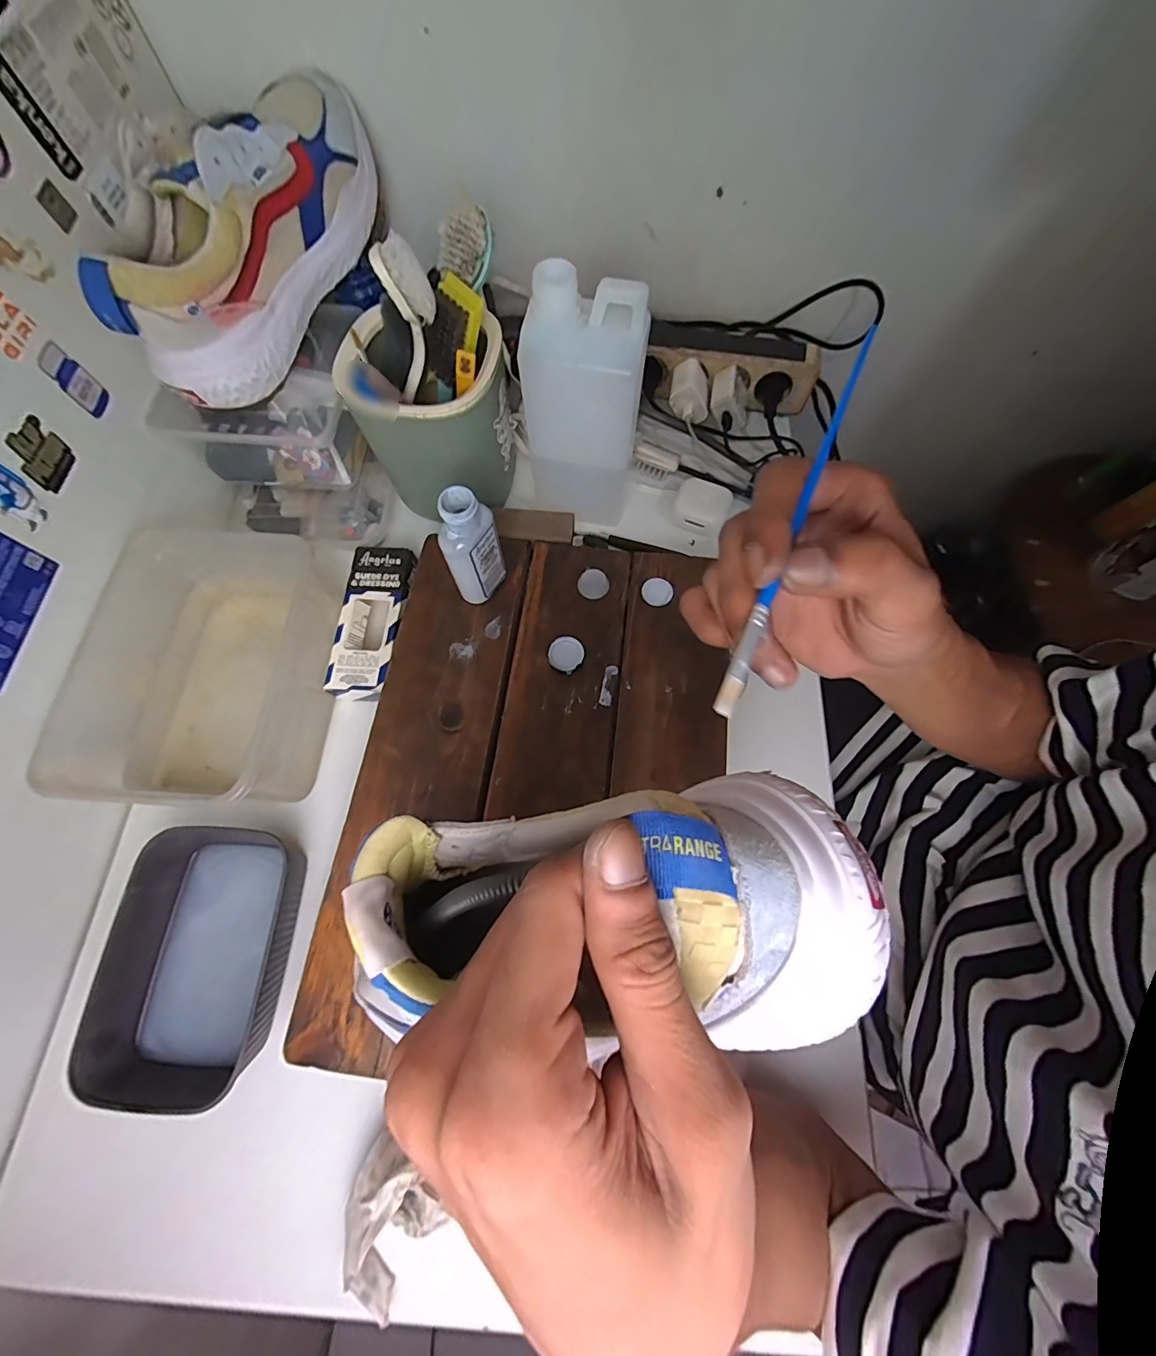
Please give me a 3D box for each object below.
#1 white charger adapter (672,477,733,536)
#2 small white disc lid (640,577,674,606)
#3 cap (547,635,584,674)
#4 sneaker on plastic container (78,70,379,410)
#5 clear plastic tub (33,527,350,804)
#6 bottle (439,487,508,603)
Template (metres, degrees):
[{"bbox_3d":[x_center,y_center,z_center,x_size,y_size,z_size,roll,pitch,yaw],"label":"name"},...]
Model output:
[{"bbox_3d":[0.123,-0.173,0.484,0.052,0.017,0.049,23,73,8],"label":"white charger adapter"},{"bbox_3d":[0.070,-0.076,0.426,0.029,0.006,0.024,43,77,13],"label":"small white disc lid"},{"bbox_3d":[-0.010,-0.019,0.401,0.028,0.011,0.029,0,71,0],"label":"cap"},{"bbox_3d":[-0.254,-0.359,0.384,0.099,0.096,0.290,23,73,8],"label":"sneaker on plastic container"},{"bbox_3d":[-0.294,-0.011,0.408,0.158,0.106,0.226,0,71,0],"label":"clear plastic tub"},{"bbox_3d":[-0.082,-0.100,0.381,0.042,0.103,0.037,-11,72,-4],"label":"bottle"}]

